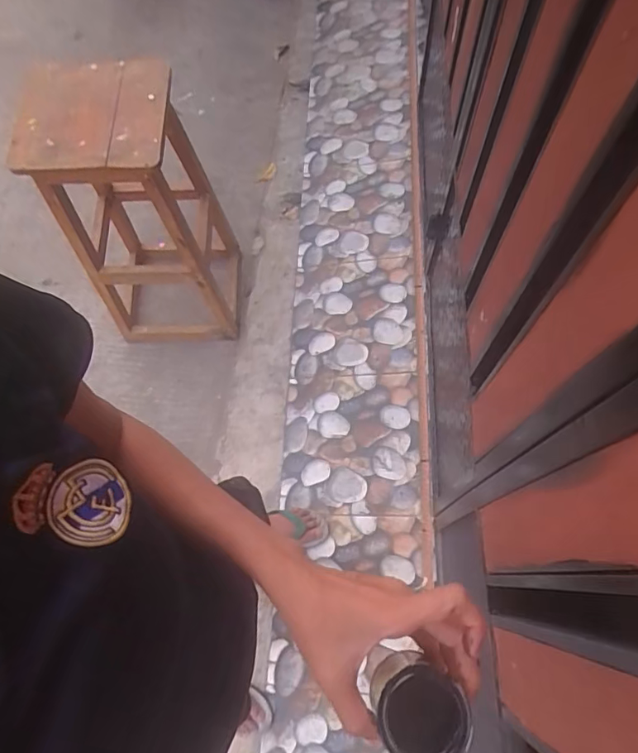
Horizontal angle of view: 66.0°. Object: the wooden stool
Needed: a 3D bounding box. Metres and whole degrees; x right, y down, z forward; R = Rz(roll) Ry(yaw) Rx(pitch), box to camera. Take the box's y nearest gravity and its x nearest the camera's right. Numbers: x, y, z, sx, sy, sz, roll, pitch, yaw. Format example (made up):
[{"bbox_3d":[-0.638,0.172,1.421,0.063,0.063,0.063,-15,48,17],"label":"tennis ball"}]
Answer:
[{"bbox_3d":[-0.470,-0.405,1.313,0.375,0.695,0.354,-6,67,0],"label":"wooden stool"}]

